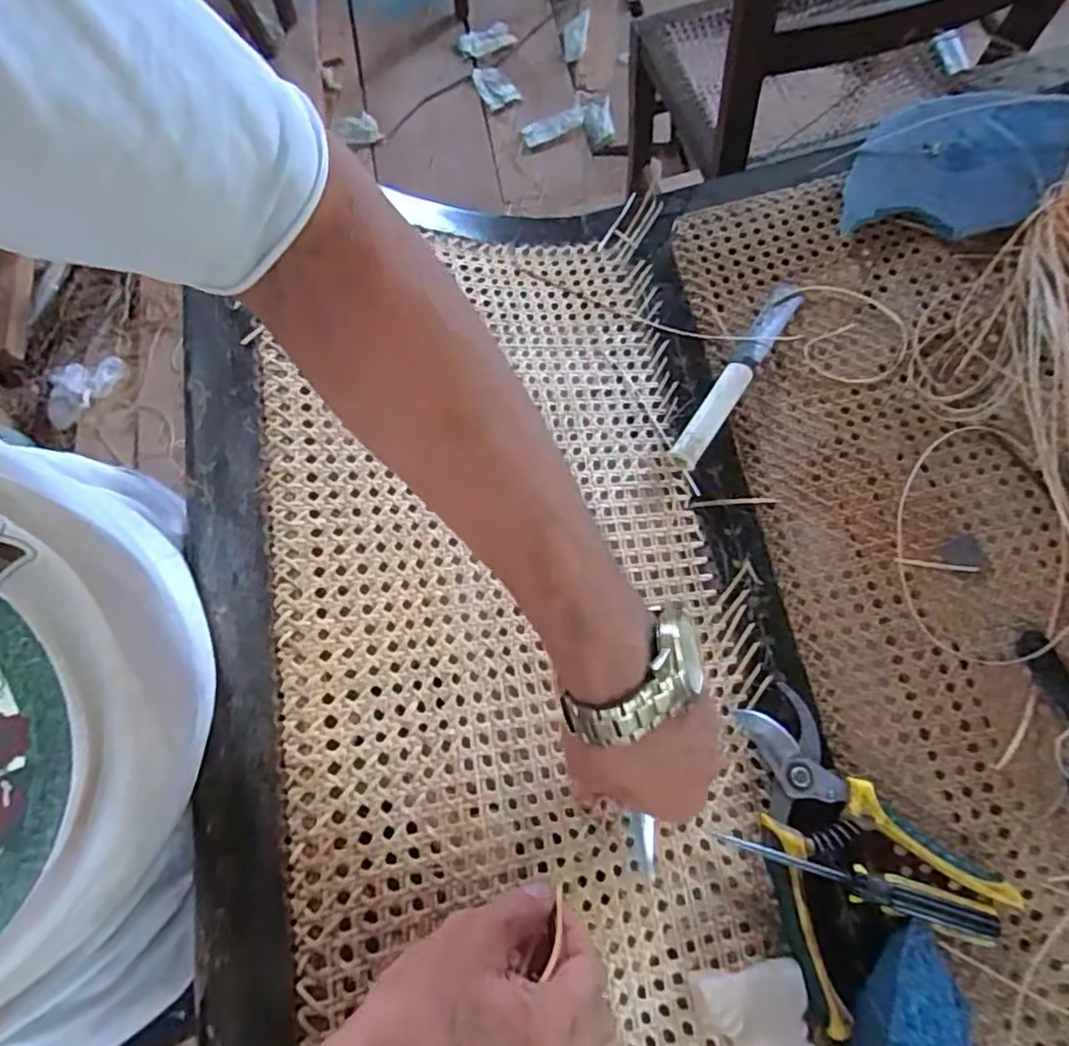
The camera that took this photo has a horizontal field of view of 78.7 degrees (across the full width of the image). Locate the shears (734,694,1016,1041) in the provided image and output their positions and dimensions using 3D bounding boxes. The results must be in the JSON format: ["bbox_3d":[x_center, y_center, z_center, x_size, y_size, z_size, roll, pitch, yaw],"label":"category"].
[{"bbox_3d":[0.184,0.199,0.412,0.136,0.019,0.168,-35,73,-8],"label":"shears"}]

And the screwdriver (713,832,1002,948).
[{"bbox_3d":[0.197,0.222,0.402,0.161,0.021,0.023,15,73,9],"label":"screwdriver"}]

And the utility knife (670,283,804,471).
[{"bbox_3d":[0.162,-0.120,0.519,0.023,0.016,0.187,32,77,13],"label":"utility knife"}]

